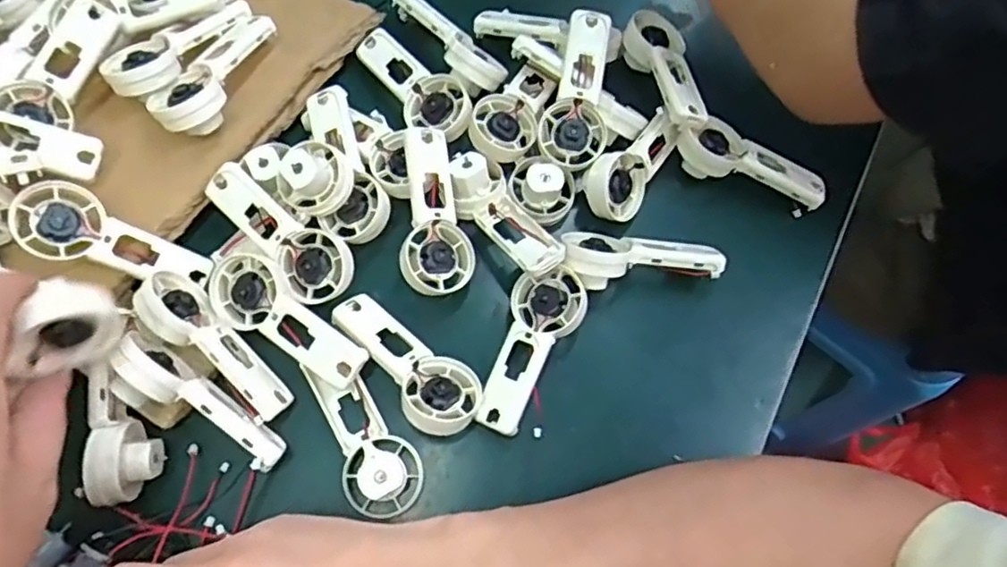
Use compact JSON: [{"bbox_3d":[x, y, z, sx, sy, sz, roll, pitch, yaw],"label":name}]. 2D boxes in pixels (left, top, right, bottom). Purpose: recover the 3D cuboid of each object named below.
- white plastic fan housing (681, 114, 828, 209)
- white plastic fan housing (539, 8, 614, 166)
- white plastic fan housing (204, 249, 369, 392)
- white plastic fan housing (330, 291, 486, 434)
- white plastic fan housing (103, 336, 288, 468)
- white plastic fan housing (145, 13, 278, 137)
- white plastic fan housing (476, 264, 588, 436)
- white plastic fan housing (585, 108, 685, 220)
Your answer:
[{"bbox_3d":[0.150,-0.072,0.385,0.092,0.021,0.034,25,70,7],"label":"white plastic fan housing"},{"bbox_3d":[0.045,-0.115,0.380,0.038,0.014,0.092,10,92,1],"label":"white plastic fan housing"},{"bbox_3d":[-0.116,0.019,0.338,0.097,0.012,0.034,38,72,11],"label":"white plastic fan housing"},{"bbox_3d":[-0.052,0.040,0.339,0.092,0.024,0.039,41,73,12],"label":"white plastic fan housing"},{"bbox_3d":[-0.150,0.061,0.317,0.091,0.029,0.027,38,72,-10],"label":"white plastic fan housing"},{"bbox_3d":[-0.163,-0.121,0.378,0.033,0.028,0.091,32,71,9],"label":"white plastic fan housing"},{"bbox_3d":[0.016,0.036,0.348,0.039,0.024,0.091,17,70,4],"label":"white plastic fan housing"},{"bbox_3d":[0.076,-0.068,0.386,0.068,0.023,0.038,-45,120,-16],"label":"white plastic fan housing"}]

